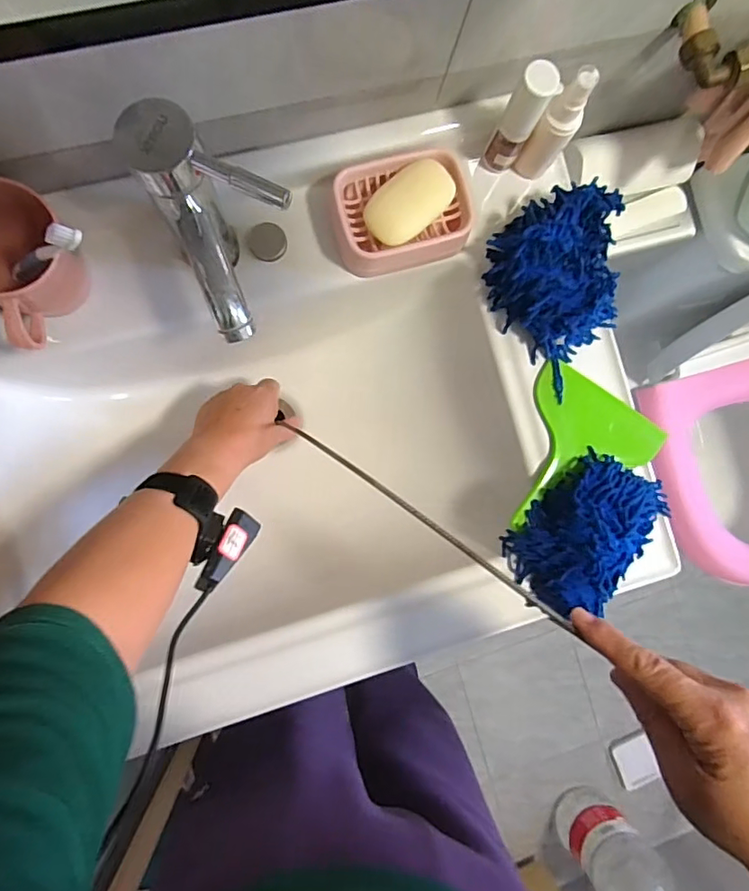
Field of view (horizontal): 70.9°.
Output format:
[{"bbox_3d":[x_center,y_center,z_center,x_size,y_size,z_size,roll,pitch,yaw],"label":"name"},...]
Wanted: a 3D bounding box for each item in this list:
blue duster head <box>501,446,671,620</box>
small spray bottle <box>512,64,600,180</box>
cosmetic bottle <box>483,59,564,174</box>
[{"bbox_3d":[0.202,0.082,0.490,0.109,0.056,0.160,41,84,-4],"label":"blue duster head"},{"bbox_3d":[0.157,-0.273,0.454,0.030,0.115,0.025,41,84,-4],"label":"small spray bottle"},{"bbox_3d":[0.125,-0.280,0.457,0.030,0.110,0.025,26,85,-5],"label":"cosmetic bottle"}]

